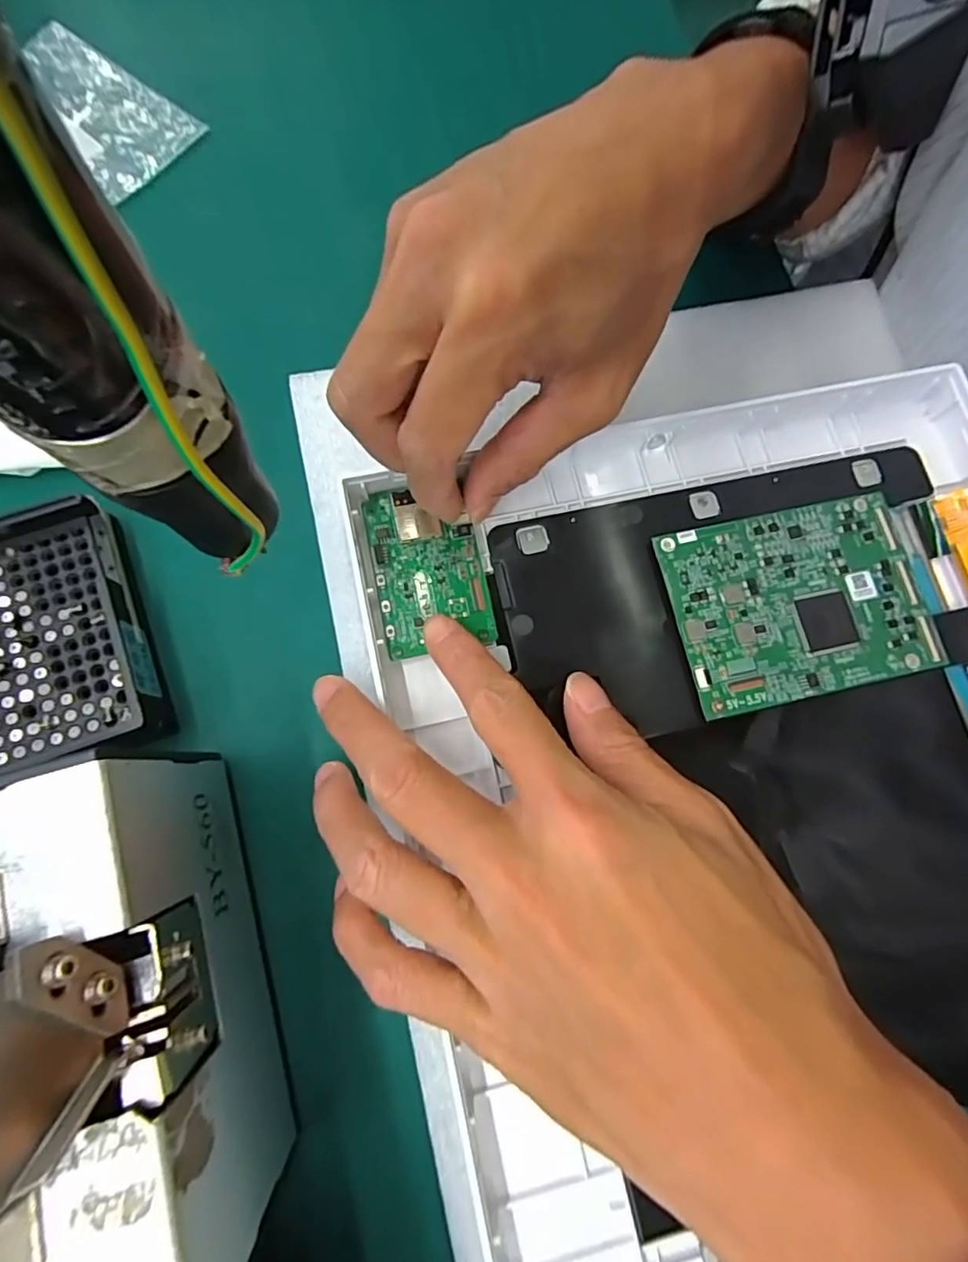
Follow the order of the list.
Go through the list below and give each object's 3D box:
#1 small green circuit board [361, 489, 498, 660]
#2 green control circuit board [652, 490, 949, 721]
[{"bbox_3d":[-0.020,-0.024,0.213,0.039,0.005,0.062,-12,76,-4],"label":"small green circuit board"},{"bbox_3d":[0.116,-0.012,0.215,0.092,0.006,0.069,-12,77,-5],"label":"green control circuit board"}]

